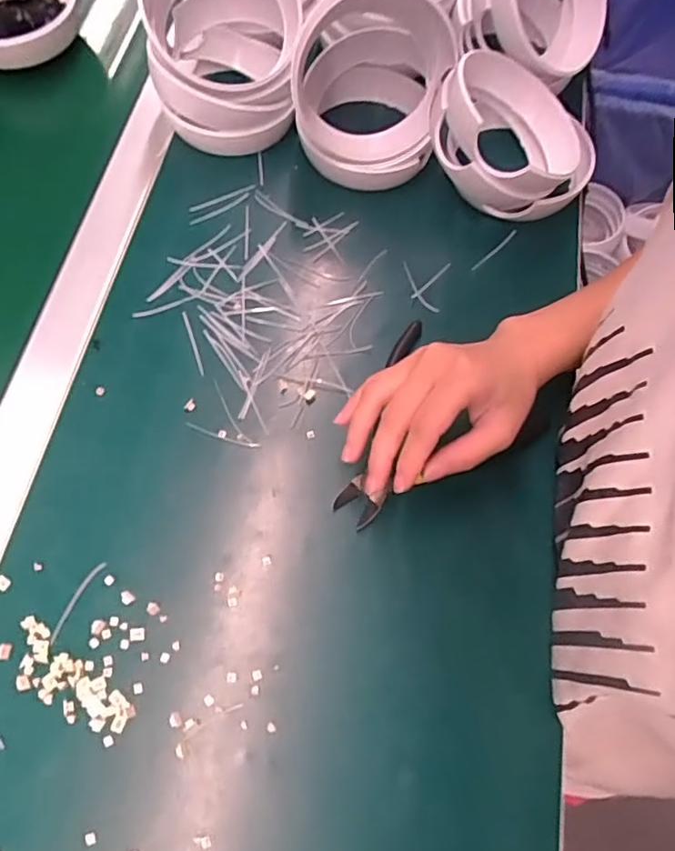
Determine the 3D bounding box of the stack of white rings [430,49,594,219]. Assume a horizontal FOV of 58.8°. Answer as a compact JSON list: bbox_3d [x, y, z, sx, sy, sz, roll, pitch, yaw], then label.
[{"bbox_3d":[0.136,-0.226,0.468,0.127,0.077,0.110,13,68,4],"label":"stack of white rings"}]

